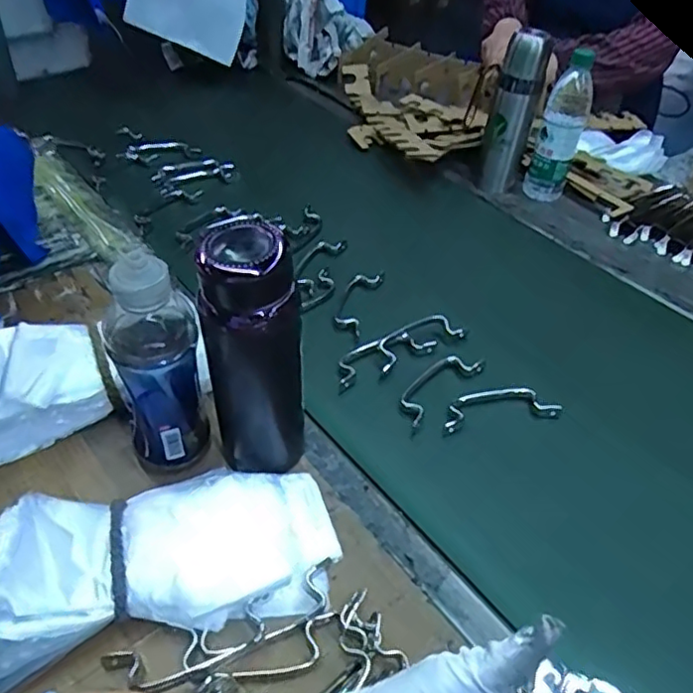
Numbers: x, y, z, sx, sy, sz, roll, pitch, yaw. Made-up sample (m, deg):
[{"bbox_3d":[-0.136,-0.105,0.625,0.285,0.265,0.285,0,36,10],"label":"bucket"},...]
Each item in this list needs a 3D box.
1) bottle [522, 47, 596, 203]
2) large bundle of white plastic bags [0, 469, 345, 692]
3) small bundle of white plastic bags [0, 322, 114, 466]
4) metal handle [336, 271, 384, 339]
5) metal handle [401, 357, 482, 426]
[{"bbox_3d":[0.335,-0.341,0.953,0.064,0.205,0.061,14,44,10],"label":"bottle"},{"bbox_3d":[-0.166,0.168,0.475,0.324,0.055,0.121,-9,45,-14],"label":"large bundle of white plastic bags"},{"bbox_3d":[-0.310,0.037,0.579,0.142,0.078,0.099,-18,48,-22],"label":"small bundle of white plastic bags"},{"bbox_3d":[0.013,-0.059,0.758,0.043,0.012,0.118,16,44,12],"label":"metal handle"},{"bbox_3d":[0.094,0.043,0.659,0.045,0.017,0.116,35,51,29],"label":"metal handle"}]

